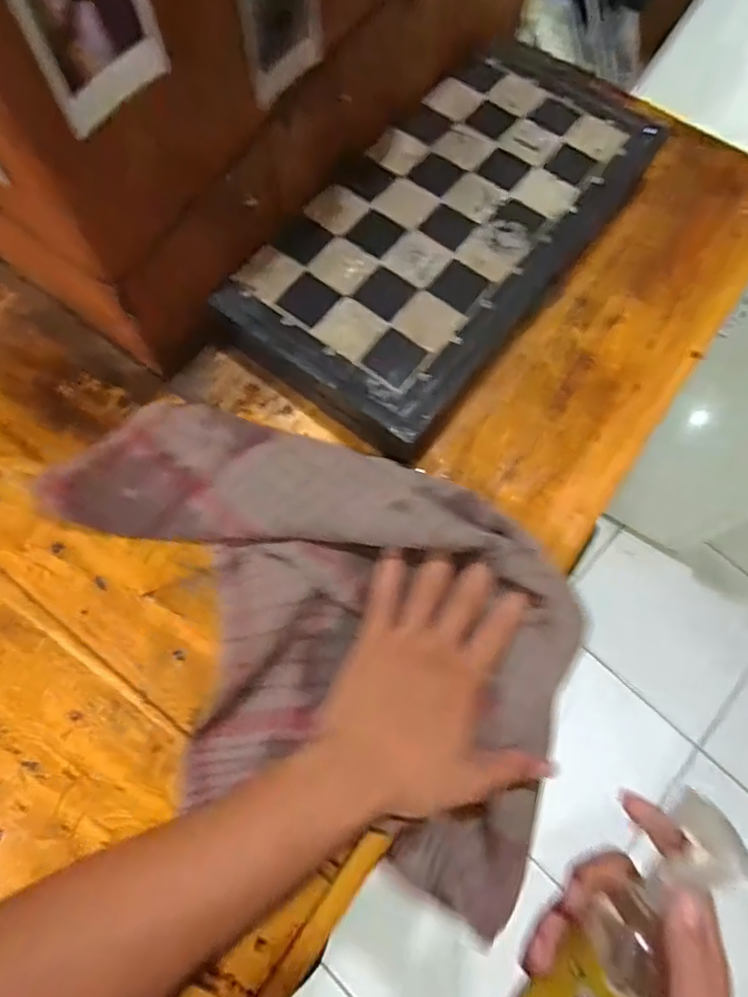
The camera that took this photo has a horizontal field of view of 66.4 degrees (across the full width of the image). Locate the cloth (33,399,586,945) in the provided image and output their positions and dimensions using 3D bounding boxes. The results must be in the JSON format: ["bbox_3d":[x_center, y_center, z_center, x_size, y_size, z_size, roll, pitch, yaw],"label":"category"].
[{"bbox_3d":[-0.053,0.082,0.411,0.366,0.122,0.225,24,72,7],"label":"cloth"}]

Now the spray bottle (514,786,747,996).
[{"bbox_3d":[0.115,0.234,0.286,0.040,0.043,0.191,36,92,11],"label":"spray bottle"}]

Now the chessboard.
[{"bbox_3d":[0.064,-0.219,0.464,0.189,0.041,0.394,36,74,11],"label":"chessboard"}]

